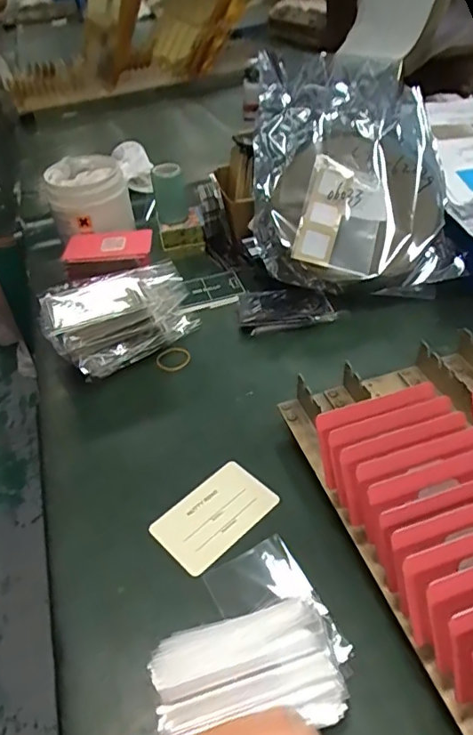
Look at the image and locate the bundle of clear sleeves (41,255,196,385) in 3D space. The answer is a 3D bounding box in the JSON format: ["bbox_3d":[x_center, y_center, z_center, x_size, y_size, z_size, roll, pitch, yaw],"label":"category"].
[{"bbox_3d":[-0.117,-0.053,0.533,0.137,0.066,0.101,-27,45,-22],"label":"bundle of clear sleeves"}]

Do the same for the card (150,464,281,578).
[{"bbox_3d":[-0.016,0.107,0.389,0.085,0.004,0.053,-34,48,-28],"label":"card"}]

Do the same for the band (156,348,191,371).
[{"bbox_3d":[-0.062,-0.007,0.524,0.034,0.004,0.028,-13,54,-5],"label":"band"}]

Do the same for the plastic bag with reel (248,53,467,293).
[{"bbox_3d":[0.113,-0.213,0.580,0.201,0.061,0.270,-8,77,5],"label":"plastic bag with reel"}]

